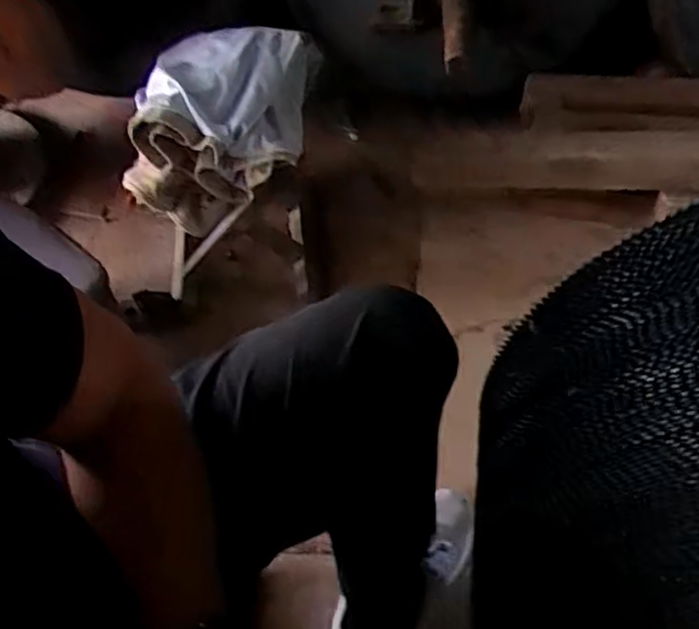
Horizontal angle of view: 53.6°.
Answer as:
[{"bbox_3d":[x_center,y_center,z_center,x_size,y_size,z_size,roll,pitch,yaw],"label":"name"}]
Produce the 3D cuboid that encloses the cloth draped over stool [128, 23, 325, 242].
[{"bbox_3d":[-0.171,-0.271,0.962,0.210,0.150,0.276,5,56,1],"label":"cloth draped over stool"}]

